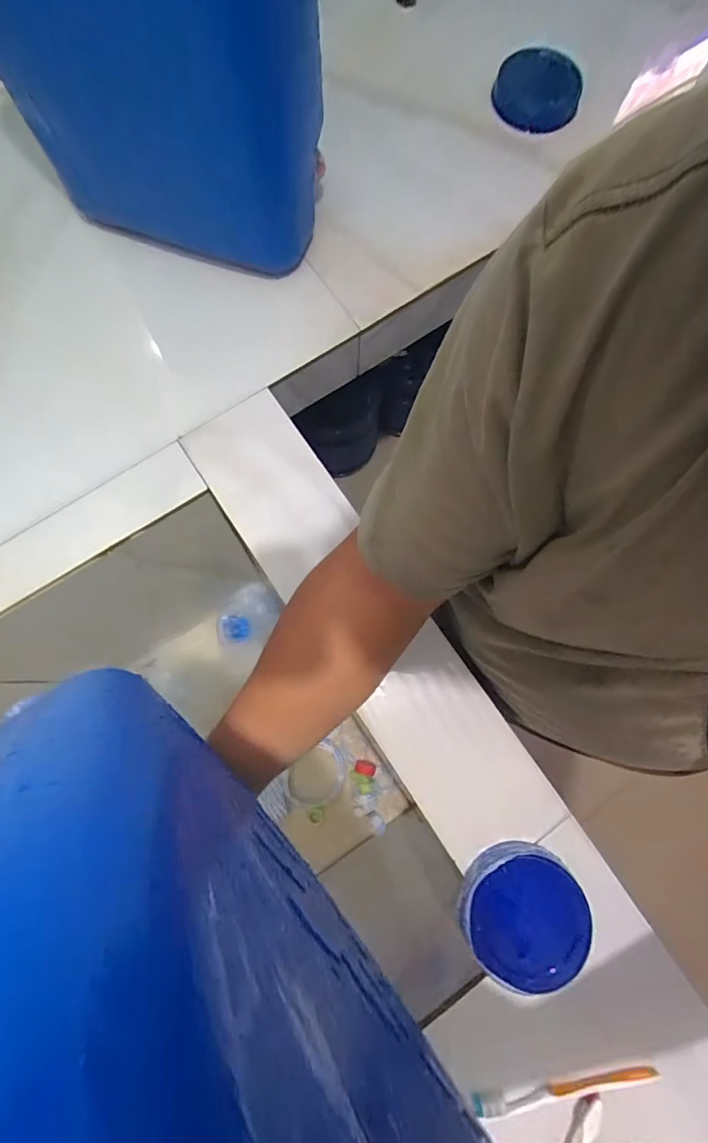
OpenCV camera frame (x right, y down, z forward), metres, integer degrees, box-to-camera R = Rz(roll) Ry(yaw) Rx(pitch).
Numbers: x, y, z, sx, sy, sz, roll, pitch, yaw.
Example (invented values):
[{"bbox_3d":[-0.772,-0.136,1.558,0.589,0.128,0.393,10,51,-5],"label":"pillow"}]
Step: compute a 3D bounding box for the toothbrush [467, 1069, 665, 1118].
[{"bbox_3d":[0.198,0.486,0.432,0.173,0.009,0.018,-5,78,-2],"label":"toothbrush"}]

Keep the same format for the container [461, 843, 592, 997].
[{"bbox_3d":[0.164,0.335,0.454,0.116,0.030,0.114,0,78,-1],"label":"container"}]

